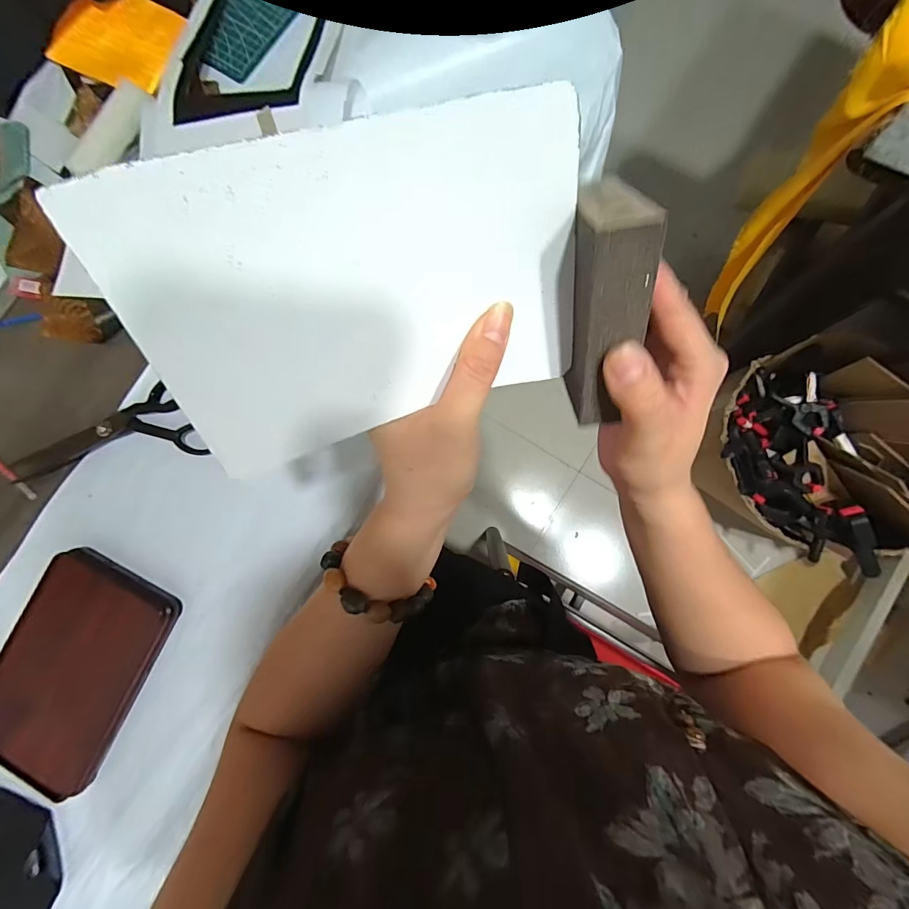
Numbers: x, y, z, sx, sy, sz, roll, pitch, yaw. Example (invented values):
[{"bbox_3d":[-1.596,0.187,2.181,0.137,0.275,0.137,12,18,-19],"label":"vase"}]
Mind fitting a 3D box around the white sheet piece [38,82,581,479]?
[{"bbox_3d":[-0.030,-0.062,0.172,0.174,0.115,0.015,-22,43,-13],"label":"white sheet piece"}]

